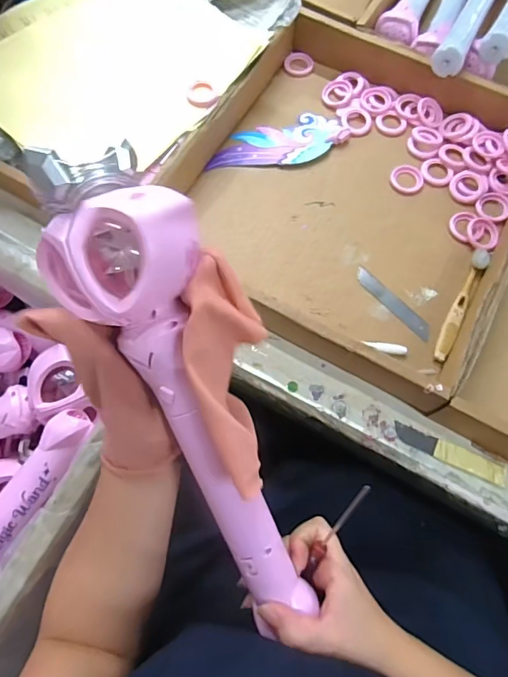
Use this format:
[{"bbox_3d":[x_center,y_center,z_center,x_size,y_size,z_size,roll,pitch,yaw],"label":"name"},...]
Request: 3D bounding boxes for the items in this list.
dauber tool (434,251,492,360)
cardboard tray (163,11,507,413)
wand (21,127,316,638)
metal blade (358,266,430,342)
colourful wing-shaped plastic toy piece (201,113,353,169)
[{"bbox_3d":[0.215,-0.037,0.484,0.016,0.010,0.137,26,72,9],"label":"dauber tool"},{"bbox_3d":[0.113,-0.170,0.514,0.361,0.057,0.384,31,74,11],"label":"cardboard tray"},{"bbox_3d":[-0.046,0.047,0.305,0.094,0.047,0.332,-21,106,-6],"label":"wand"},{"bbox_3d":[0.146,-0.038,0.494,0.017,0.004,0.103,-35,67,-15],"label":"metal blade"},{"bbox_3d":[0.027,-0.231,0.560,0.166,0.008,0.070,-22,66,-9],"label":"colourful wing-shaped plastic toy piece"}]

